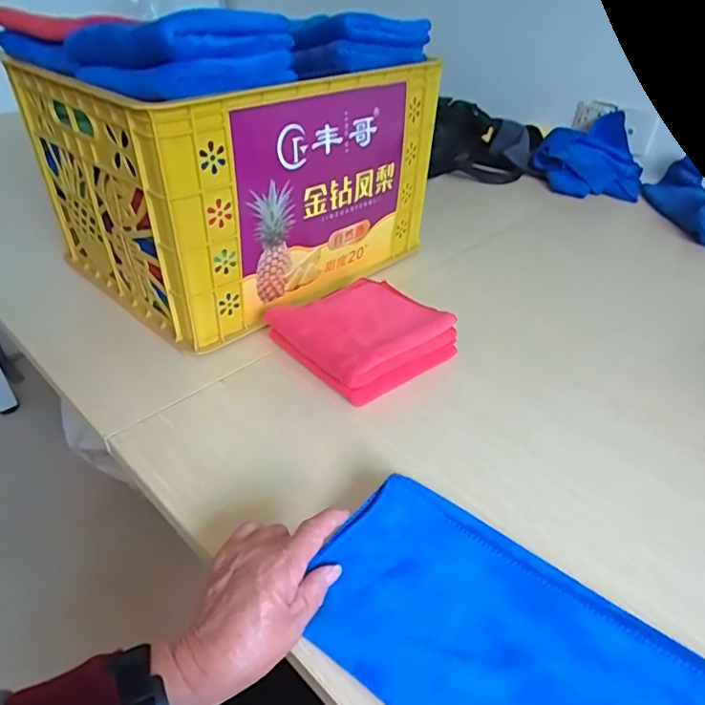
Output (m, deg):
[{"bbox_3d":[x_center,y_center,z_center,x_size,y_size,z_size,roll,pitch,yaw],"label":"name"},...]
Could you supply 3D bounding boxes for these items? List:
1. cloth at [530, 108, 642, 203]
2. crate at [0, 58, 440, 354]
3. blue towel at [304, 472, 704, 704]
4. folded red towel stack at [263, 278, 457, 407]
[{"bbox_3d":[0.555,-0.445,1.232,0.228,0.060,0.263,-11,60,-1],"label":"cloth"},{"bbox_3d":[-0.174,-0.282,0.795,0.394,0.269,0.446,28,45,32],"label":"crate"},{"bbox_3d":[0.121,0.210,0.355,0.317,0.019,0.162,27,45,31],"label":"blue towel"},{"bbox_3d":[-0.002,-0.032,0.652,0.184,0.059,0.192,-25,44,-30],"label":"folded red towel stack"}]

